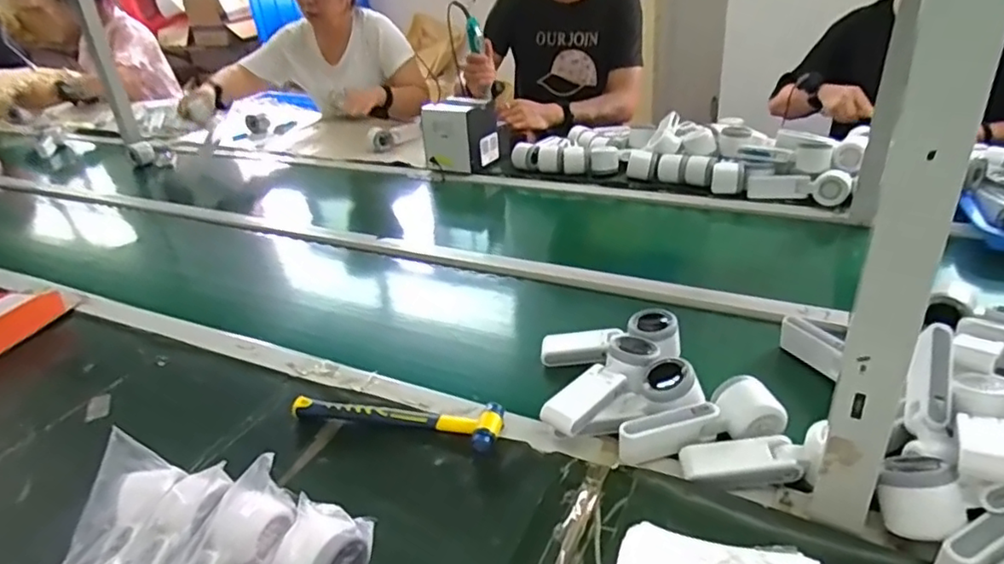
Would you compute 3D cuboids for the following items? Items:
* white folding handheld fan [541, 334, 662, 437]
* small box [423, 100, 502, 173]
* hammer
[{"bbox_3d":[0.112,0.114,0.676,0.070,0.043,0.168,17,37,34],"label":"white folding handheld fan"},{"bbox_3d":[-0.091,-0.333,1.419,0.125,0.156,0.154,13,35,29],"label":"small box"},{"bbox_3d":[-0.116,0.148,0.697,0.239,0.028,0.062,6,32,19],"label":"hammer"}]

